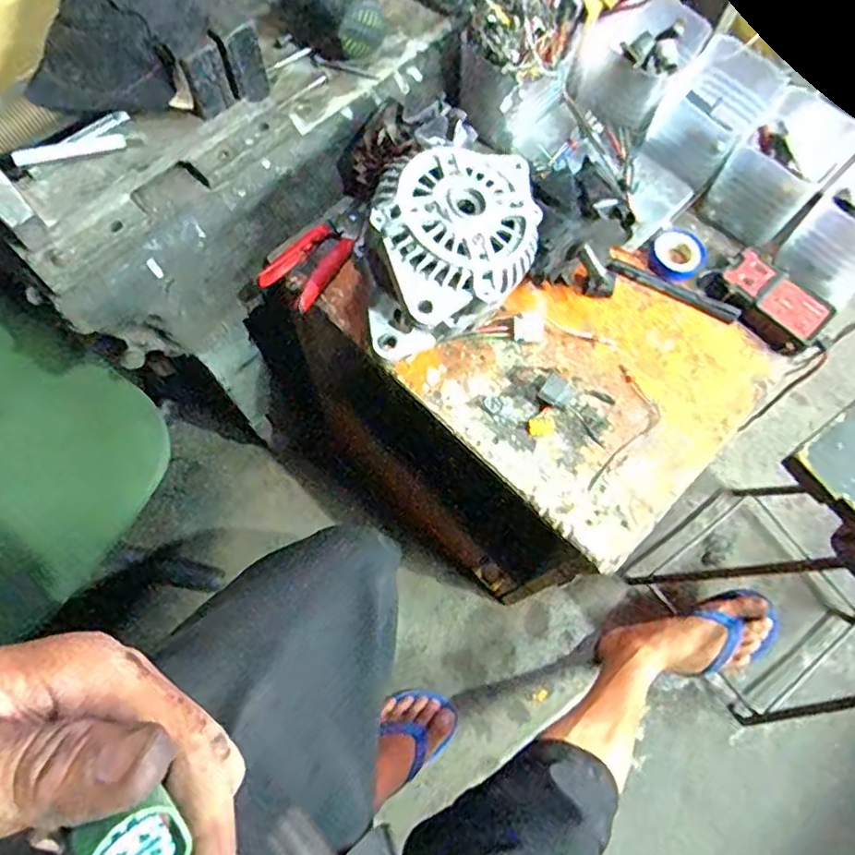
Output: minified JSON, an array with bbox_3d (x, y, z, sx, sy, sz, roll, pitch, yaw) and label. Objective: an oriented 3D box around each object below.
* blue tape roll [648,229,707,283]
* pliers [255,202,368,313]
[{"bbox_3d":[0.247,-0.171,0.616,0.050,0.015,0.050,1,70,-2],"label":"blue tape roll"},{"bbox_3d":[-0.099,-0.172,0.603,0.057,0.020,0.133,37,73,10],"label":"pliers"}]

